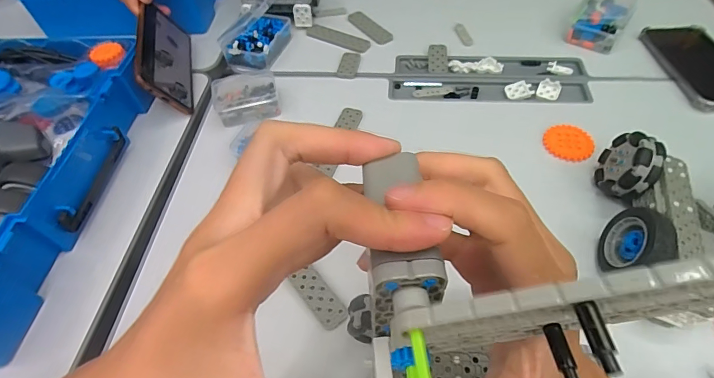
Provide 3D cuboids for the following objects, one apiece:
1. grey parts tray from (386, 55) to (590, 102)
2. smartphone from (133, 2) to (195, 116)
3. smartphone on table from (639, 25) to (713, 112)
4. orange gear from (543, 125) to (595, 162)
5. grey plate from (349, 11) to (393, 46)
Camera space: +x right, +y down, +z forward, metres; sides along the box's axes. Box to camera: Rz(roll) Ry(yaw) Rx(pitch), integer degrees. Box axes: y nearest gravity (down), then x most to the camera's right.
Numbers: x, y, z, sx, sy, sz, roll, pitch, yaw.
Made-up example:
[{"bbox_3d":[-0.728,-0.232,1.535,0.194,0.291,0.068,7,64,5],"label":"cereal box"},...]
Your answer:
[{"bbox_3d":[0.168,-0.144,0.519,0.243,0.012,0.087,1,53,6],"label":"grey parts tray"},{"bbox_3d":[-0.240,-0.168,0.510,0.008,0.079,0.162,-27,57,17],"label":"smartphone"},{"bbox_3d":[0.427,-0.152,0.497,0.086,0.012,0.169,-2,53,3],"label":"smartphone on table"},{"bbox_3d":[0.233,-0.051,0.443,0.051,0.005,0.051,4,53,8],"label":"orange gear"},{"bbox_3d":[0.018,-0.240,0.594,0.029,0.004,0.088,-30,56,-17],"label":"grey plate"}]

